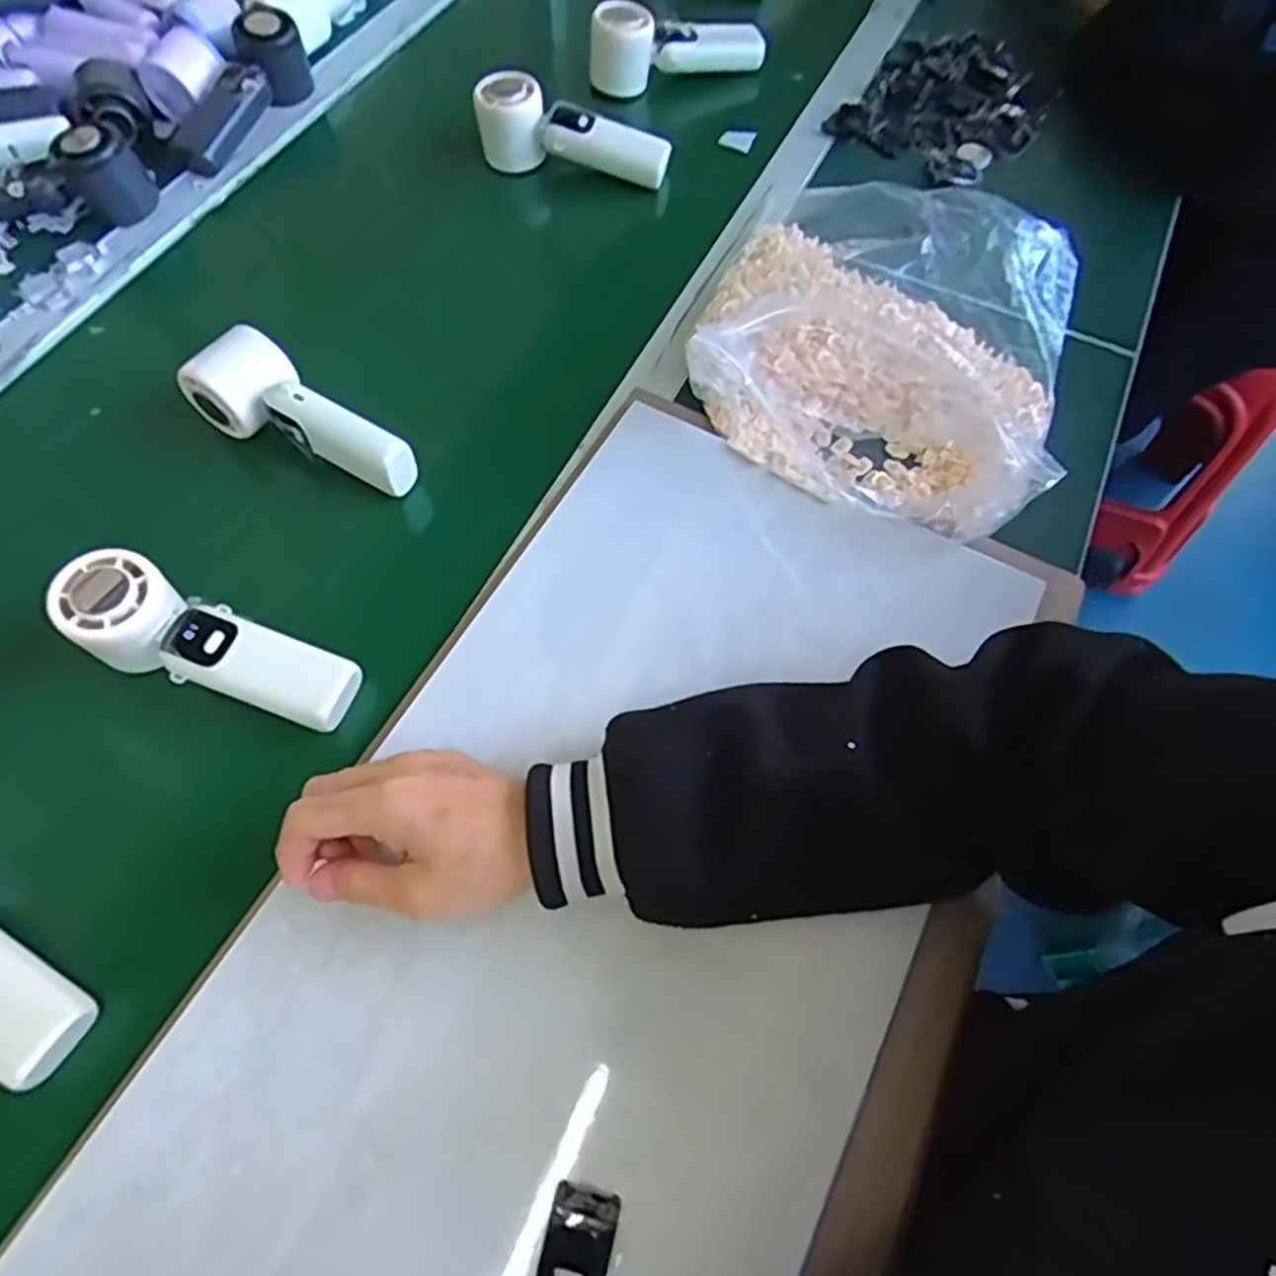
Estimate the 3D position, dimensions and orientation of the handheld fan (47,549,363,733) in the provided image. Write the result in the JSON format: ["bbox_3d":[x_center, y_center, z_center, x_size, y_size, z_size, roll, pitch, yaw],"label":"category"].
[{"bbox_3d":[-0.244,0.006,0.435,0.165,0.044,0.058,22,66,7],"label":"handheld fan"}]

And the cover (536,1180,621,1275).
[{"bbox_3d":[-0.026,0.263,0.330,0.029,0.004,0.041,14,65,4],"label":"cover"}]

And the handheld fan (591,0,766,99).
[{"bbox_3d":[0.041,-0.572,0.726,0.157,0.063,0.067,-26,67,-13],"label":"handheld fan"}]

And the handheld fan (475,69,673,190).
[{"bbox_3d":[-0.056,-0.437,0.659,0.169,0.056,0.050,14,65,6],"label":"handheld fan"}]

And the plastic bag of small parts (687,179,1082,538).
[{"bbox_3d":[0.175,-0.214,0.541,0.251,0.072,0.269,20,66,7],"label":"plastic bag of small parts"}]

